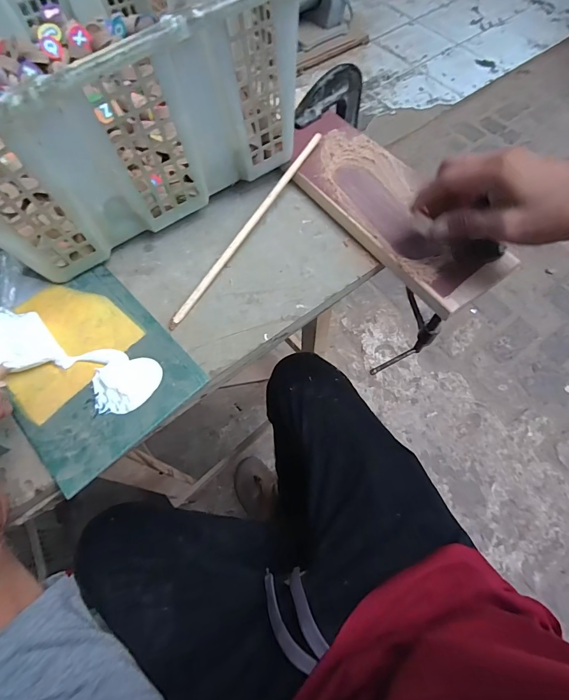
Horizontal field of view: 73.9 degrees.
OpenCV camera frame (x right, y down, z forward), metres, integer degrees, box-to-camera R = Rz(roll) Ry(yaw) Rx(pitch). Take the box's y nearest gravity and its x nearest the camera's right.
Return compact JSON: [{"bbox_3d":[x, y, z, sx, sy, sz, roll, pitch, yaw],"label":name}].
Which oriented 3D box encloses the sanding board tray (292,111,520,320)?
[{"bbox_3d":[0.106,-0.160,0.409,0.107,0.021,0.285,-34,68,-14],"label":"sanding board tray"}]

